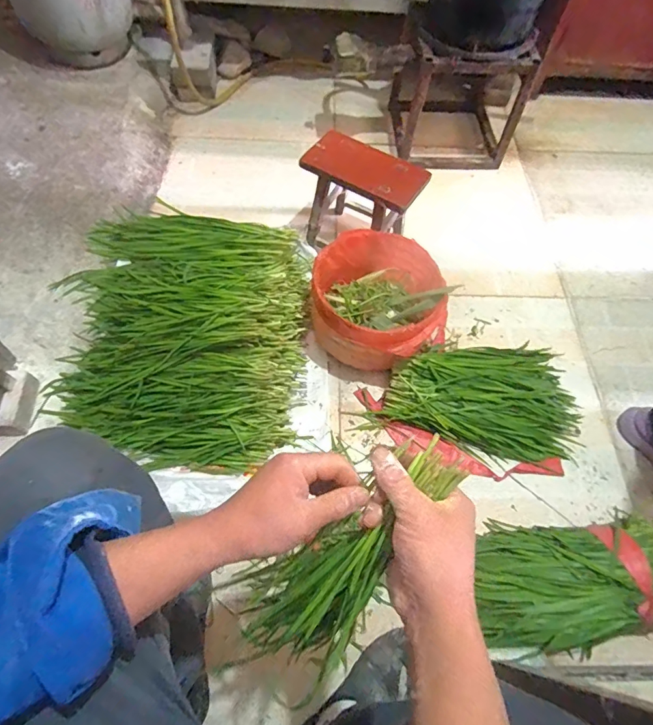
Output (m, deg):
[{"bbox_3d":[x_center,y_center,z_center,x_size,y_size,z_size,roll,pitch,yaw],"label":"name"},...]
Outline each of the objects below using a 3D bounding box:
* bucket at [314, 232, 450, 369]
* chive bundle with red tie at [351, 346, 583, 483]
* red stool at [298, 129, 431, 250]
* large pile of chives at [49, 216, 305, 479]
[{"bbox_3d":[0.120,-0.132,0.999,0.288,0.183,0.293,1,62,-3],"label":"bucket"},{"bbox_3d":[0.328,0.091,0.953,0.456,0.077,0.283,-5,62,-6],"label":"chive bundle with red tie"},{"bbox_3d":[0.088,-0.398,1.092,0.268,0.240,0.184,26,64,10],"label":"red stool"},{"bbox_3d":[-0.318,-0.117,0.983,0.530,0.144,0.676,1,62,-3],"label":"large pile of chives"}]

